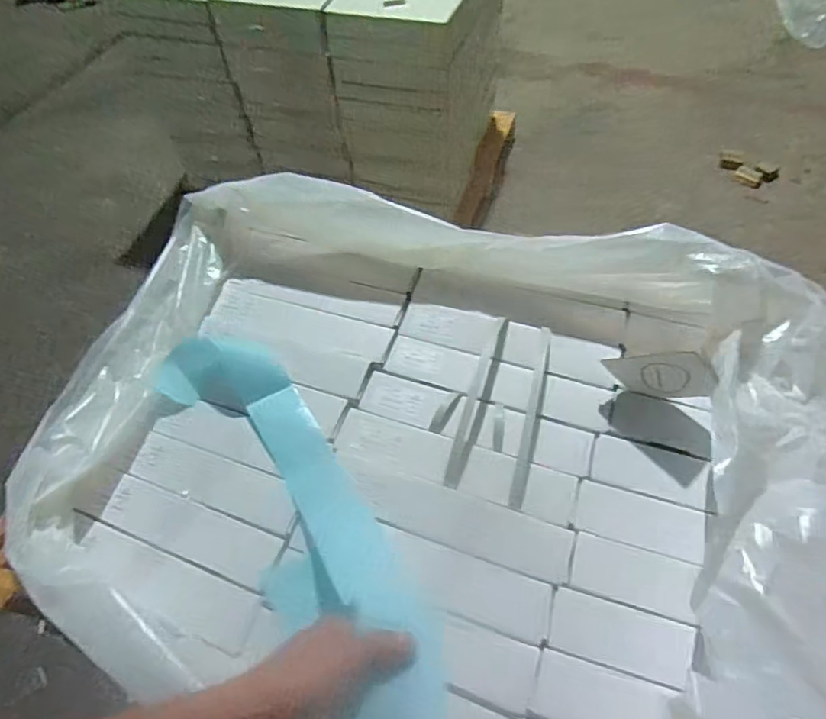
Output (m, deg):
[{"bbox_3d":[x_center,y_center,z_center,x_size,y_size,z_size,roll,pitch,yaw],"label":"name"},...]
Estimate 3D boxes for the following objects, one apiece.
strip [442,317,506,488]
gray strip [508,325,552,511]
[{"bbox_3d":[0.083,0.044,0.749,0.017,0.060,0.246,13,59,14],"label":"strip"},{"bbox_3d":[0.154,0.065,0.732,0.016,0.055,0.244,10,58,12],"label":"gray strip"}]

